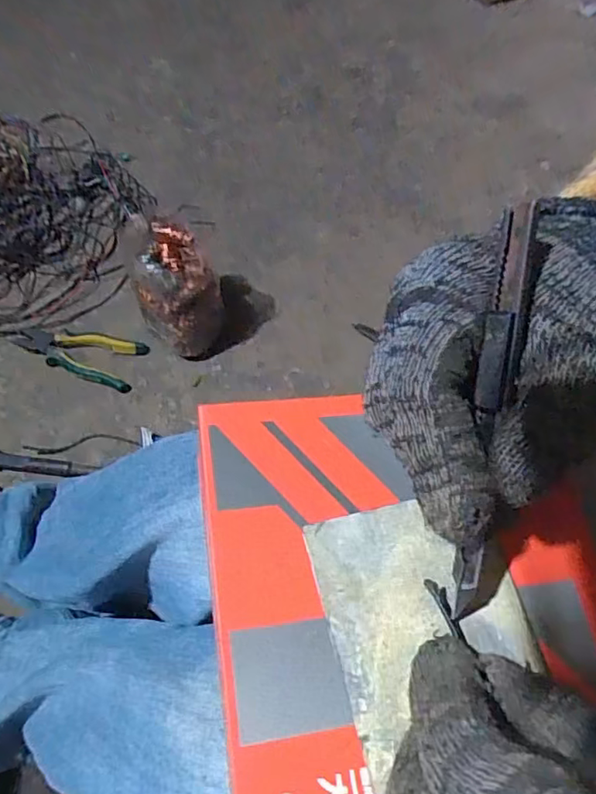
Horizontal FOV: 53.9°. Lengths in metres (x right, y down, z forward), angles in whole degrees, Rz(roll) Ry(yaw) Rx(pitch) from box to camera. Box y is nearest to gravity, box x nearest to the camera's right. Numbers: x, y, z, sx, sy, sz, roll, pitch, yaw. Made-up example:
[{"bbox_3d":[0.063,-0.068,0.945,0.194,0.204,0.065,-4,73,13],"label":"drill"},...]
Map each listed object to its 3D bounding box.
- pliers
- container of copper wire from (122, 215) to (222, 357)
[{"bbox_3d":[-0.305,-0.065,0.811,0.177,0.022,0.074,17,62,10],"label":"pliers"},{"bbox_3d":[-0.164,-0.142,0.772,0.100,0.151,0.129,-21,62,-11],"label":"container of copper wire"}]

